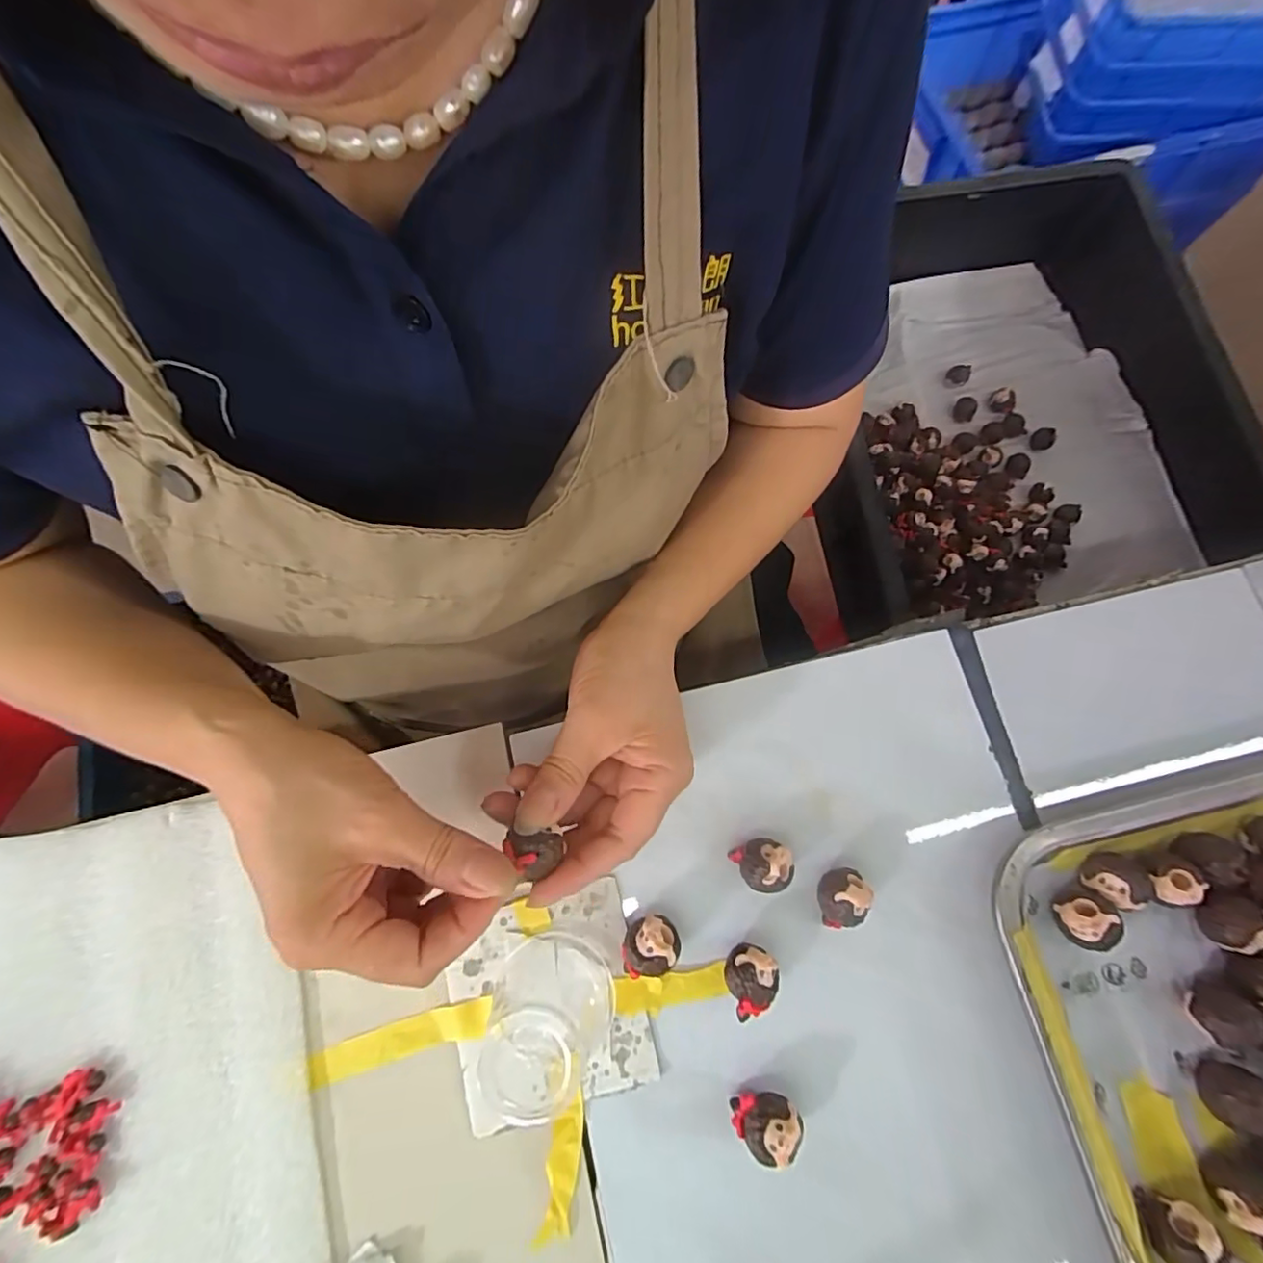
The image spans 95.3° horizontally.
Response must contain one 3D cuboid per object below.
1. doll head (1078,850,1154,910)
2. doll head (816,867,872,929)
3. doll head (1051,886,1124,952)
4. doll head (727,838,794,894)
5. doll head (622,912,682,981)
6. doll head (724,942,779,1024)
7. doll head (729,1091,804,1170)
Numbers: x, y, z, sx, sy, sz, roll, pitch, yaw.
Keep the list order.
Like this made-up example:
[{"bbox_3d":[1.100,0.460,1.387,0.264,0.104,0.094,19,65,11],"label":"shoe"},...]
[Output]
[{"bbox_3d":[0.236,0.121,0.280,0.022,0.021,0.025,5,76,0],"label":"doll head"},{"bbox_3d":[0.102,0.129,0.278,0.025,0.027,0.023,0,76,-1],"label":"doll head"},{"bbox_3d":[0.219,0.139,0.276,0.020,0.023,0.023,-15,77,-5],"label":"doll head"},{"bbox_3d":[0.065,0.114,0.282,0.024,0.023,0.024,0,76,-1],"label":"doll head"},{"bbox_3d":[0.008,0.148,0.273,0.027,0.022,0.025,0,76,-1],"label":"doll head"},{"bbox_3d":[0.056,0.162,0.270,0.023,0.025,0.031,-12,76,-4],"label":"doll head"},{"bbox_3d":[0.060,0.221,0.257,0.029,0.022,0.023,-6,76,-2],"label":"doll head"}]

